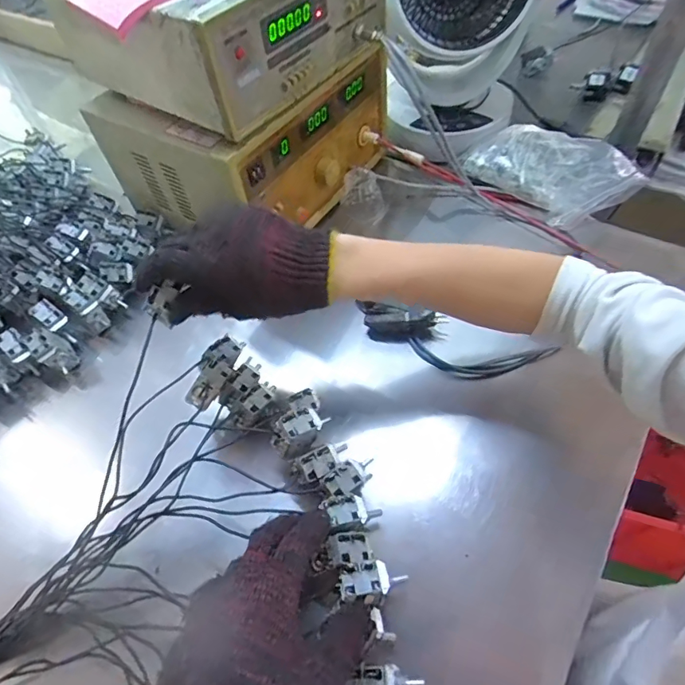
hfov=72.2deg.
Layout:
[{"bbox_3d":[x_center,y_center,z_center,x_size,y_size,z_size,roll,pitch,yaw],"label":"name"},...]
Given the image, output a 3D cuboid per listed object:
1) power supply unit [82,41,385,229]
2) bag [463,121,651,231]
[{"bbox_3d":[-0.125,-0.285,0.643,0.266,0.165,0.309,25,61,20],"label":"power supply unit"},{"bbox_3d":[0.295,-0.246,0.664,0.207,0.029,0.146,41,84,18],"label":"bag"}]

